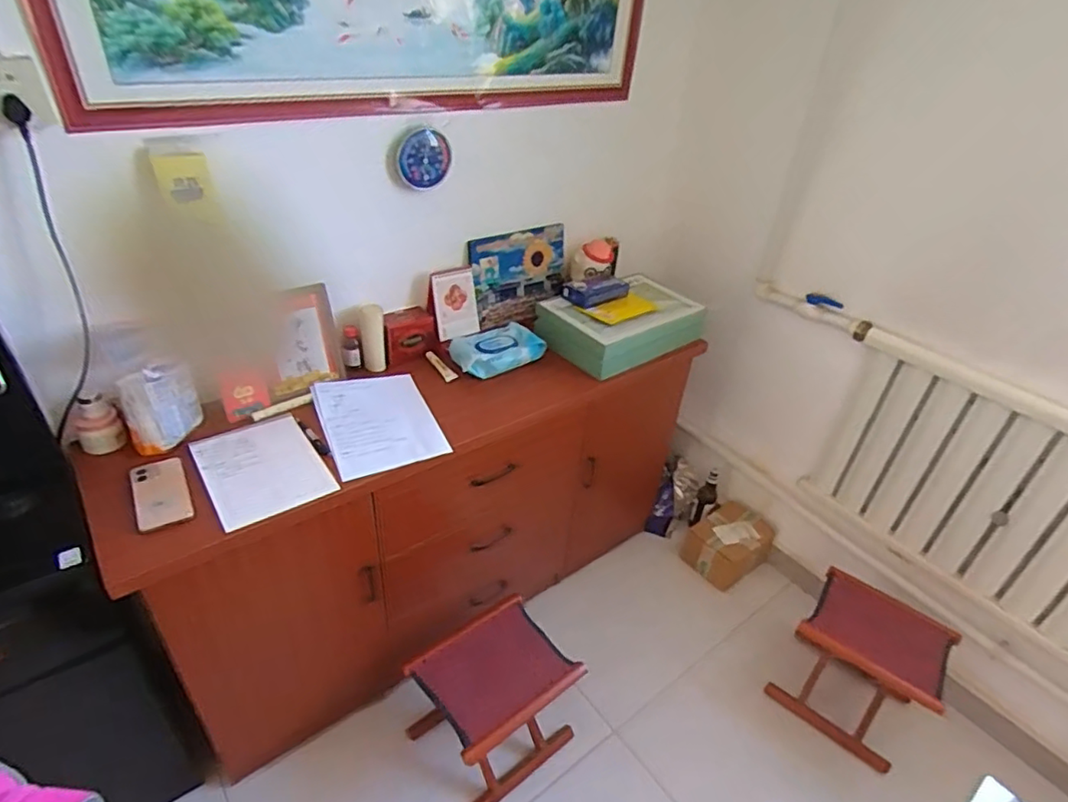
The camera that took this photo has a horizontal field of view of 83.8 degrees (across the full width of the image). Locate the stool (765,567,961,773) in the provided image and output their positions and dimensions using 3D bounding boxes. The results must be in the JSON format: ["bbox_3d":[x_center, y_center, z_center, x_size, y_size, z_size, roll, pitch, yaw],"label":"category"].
[{"bbox_3d":[0.783,0.643,1.440,0.303,0.311,0.268,24,43,28],"label":"stool"}]

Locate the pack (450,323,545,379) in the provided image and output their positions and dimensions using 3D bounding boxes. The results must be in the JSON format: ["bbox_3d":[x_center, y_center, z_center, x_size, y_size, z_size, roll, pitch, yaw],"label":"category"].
[{"bbox_3d":[-0.087,-0.118,1.389,0.207,0.053,0.126,-18,41,-23],"label":"pack"}]

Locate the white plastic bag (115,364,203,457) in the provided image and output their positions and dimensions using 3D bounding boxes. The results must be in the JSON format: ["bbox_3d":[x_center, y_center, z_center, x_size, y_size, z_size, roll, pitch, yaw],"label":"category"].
[{"bbox_3d":[-0.656,0.010,1.041,0.120,0.147,0.058,-22,43,-28],"label":"white plastic bag"}]

